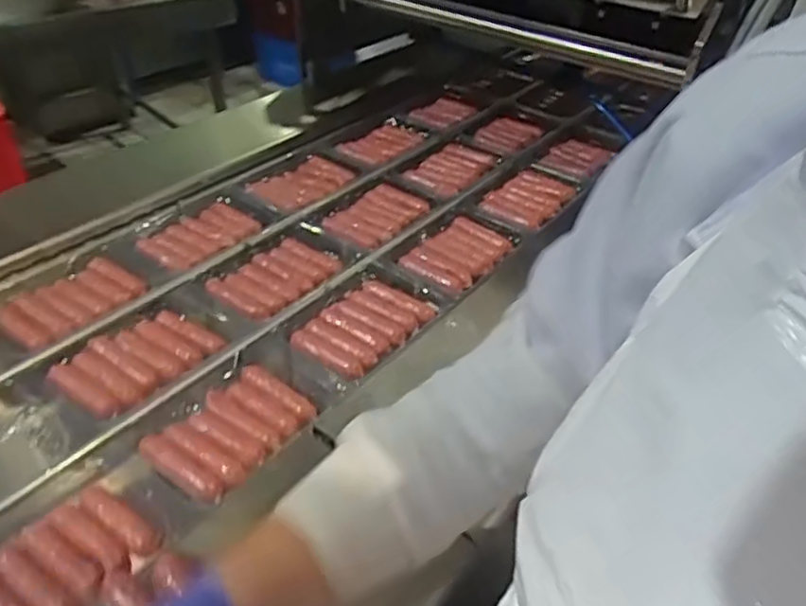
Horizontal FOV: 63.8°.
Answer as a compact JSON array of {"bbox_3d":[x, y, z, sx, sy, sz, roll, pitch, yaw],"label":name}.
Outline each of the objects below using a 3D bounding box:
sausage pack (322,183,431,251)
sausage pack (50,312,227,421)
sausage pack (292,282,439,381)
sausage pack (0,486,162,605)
[{"bbox_3d":[-0.036,-0.118,0.870,0.097,0.019,0.160,24,41,24],"label":"sausage pack"},{"bbox_3d":[-0.265,0.053,0.643,0.090,0.017,0.139,30,44,29],"label":"sausage pack"},{"bbox_3d":[-0.046,0.025,0.694,0.091,0.018,0.141,29,44,29],"label":"sausage pack"},{"bbox_3d":[-0.257,0.192,0.467,0.088,0.019,0.132,26,42,26],"label":"sausage pack"}]

